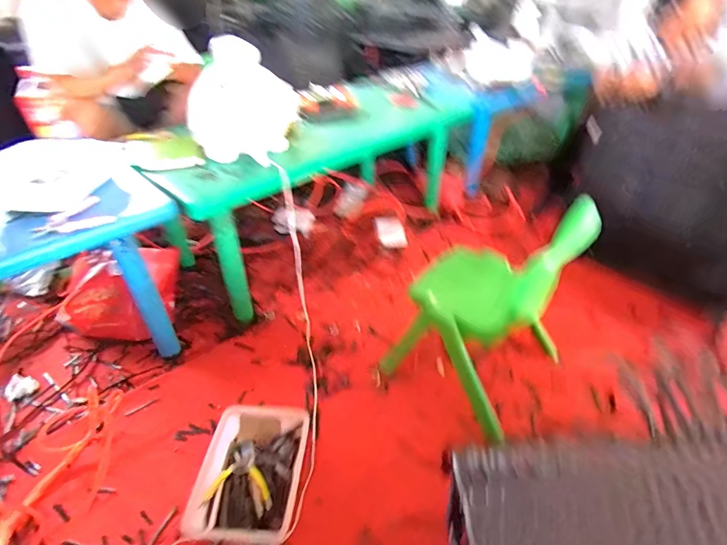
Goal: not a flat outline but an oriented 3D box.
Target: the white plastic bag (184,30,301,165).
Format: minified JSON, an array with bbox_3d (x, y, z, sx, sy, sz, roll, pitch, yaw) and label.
[{"bbox_3d":[-0.343,-0.470,1.146,0.261,0.335,0.237,1,38,0],"label":"white plastic bag"}]

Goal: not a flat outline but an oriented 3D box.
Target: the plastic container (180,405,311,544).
[{"bbox_3d":[-0.245,0.438,0.885,0.216,0.099,0.281,5,38,6],"label":"plastic container"}]

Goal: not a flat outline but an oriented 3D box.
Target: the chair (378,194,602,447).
[{"bbox_3d":[0.299,0.052,1.001,0.362,0.504,0.347,26,44,28],"label":"chair"}]

